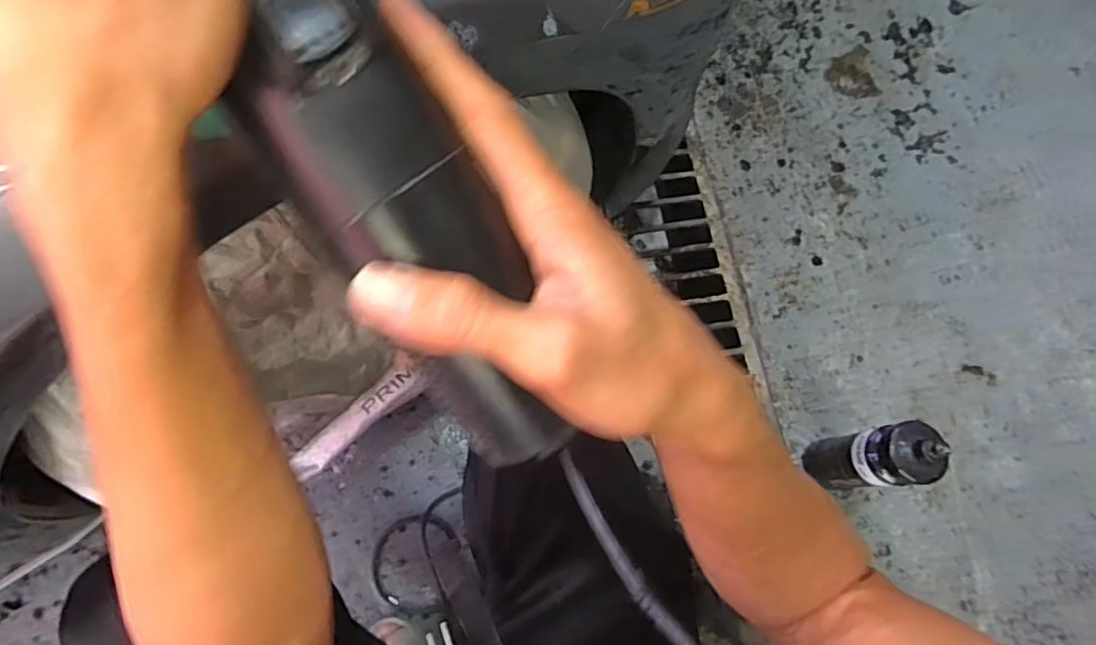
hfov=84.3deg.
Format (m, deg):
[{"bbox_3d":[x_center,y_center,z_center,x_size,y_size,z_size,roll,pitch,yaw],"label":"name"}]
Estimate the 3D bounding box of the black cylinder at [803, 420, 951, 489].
[{"bbox_3d":[0.470,0.203,0.896,0.079,0.276,0.081,-12,74,-9],"label":"black cylinder"}]

